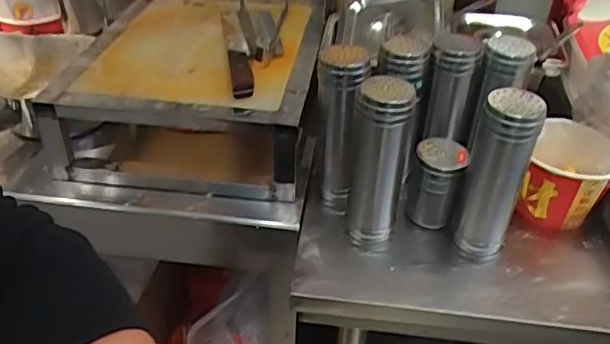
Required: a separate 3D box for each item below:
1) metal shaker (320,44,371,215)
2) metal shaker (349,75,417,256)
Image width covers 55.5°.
[{"bbox_3d":[0.046,-0.043,0.741,0.053,0.228,0.061,12,39,12],"label":"metal shaker"},{"bbox_3d":[0.087,-0.005,0.685,0.059,0.217,0.058,6,38,5],"label":"metal shaker"}]

